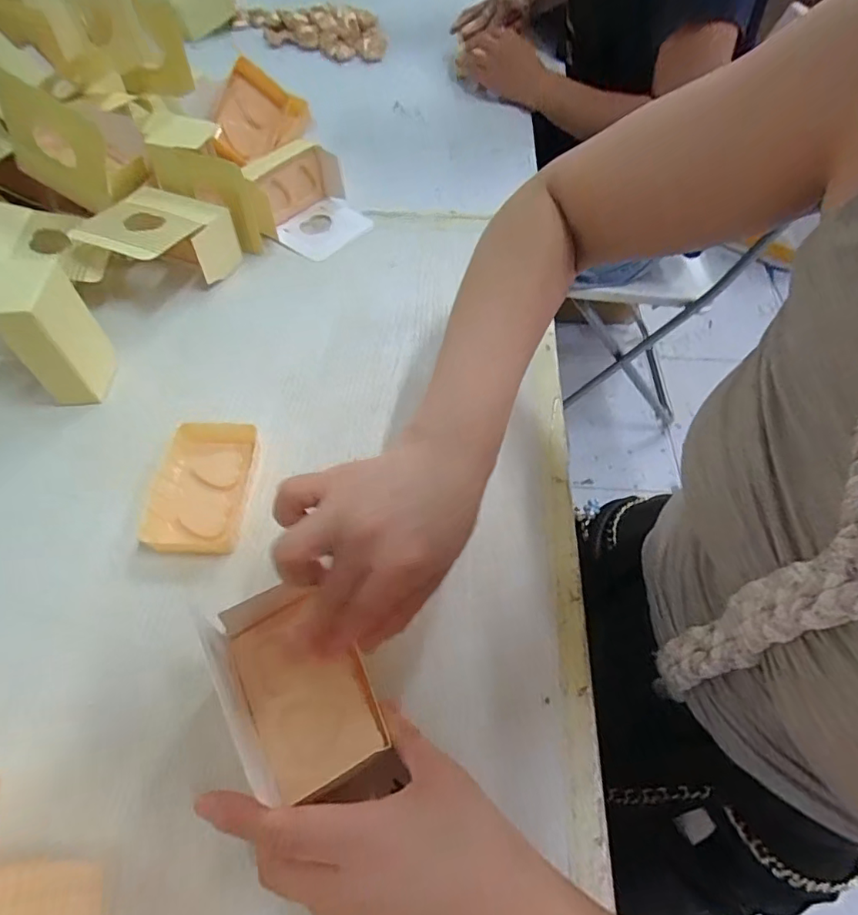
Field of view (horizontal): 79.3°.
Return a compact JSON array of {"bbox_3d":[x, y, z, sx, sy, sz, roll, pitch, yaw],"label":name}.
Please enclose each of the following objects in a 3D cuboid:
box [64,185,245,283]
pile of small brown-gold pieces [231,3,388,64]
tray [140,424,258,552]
[{"bbox_3d":[-0.253,-0.203,0.500,0.105,0.064,0.106,22,58,13],"label":"box"},{"bbox_3d":[-0.218,-0.748,0.892,0.332,0.038,0.132,24,58,16],"label":"pile of small brown-gold pieces"},{"bbox_3d":[-0.167,0.018,0.376,0.063,0.018,0.100,2,56,0],"label":"tray"}]

